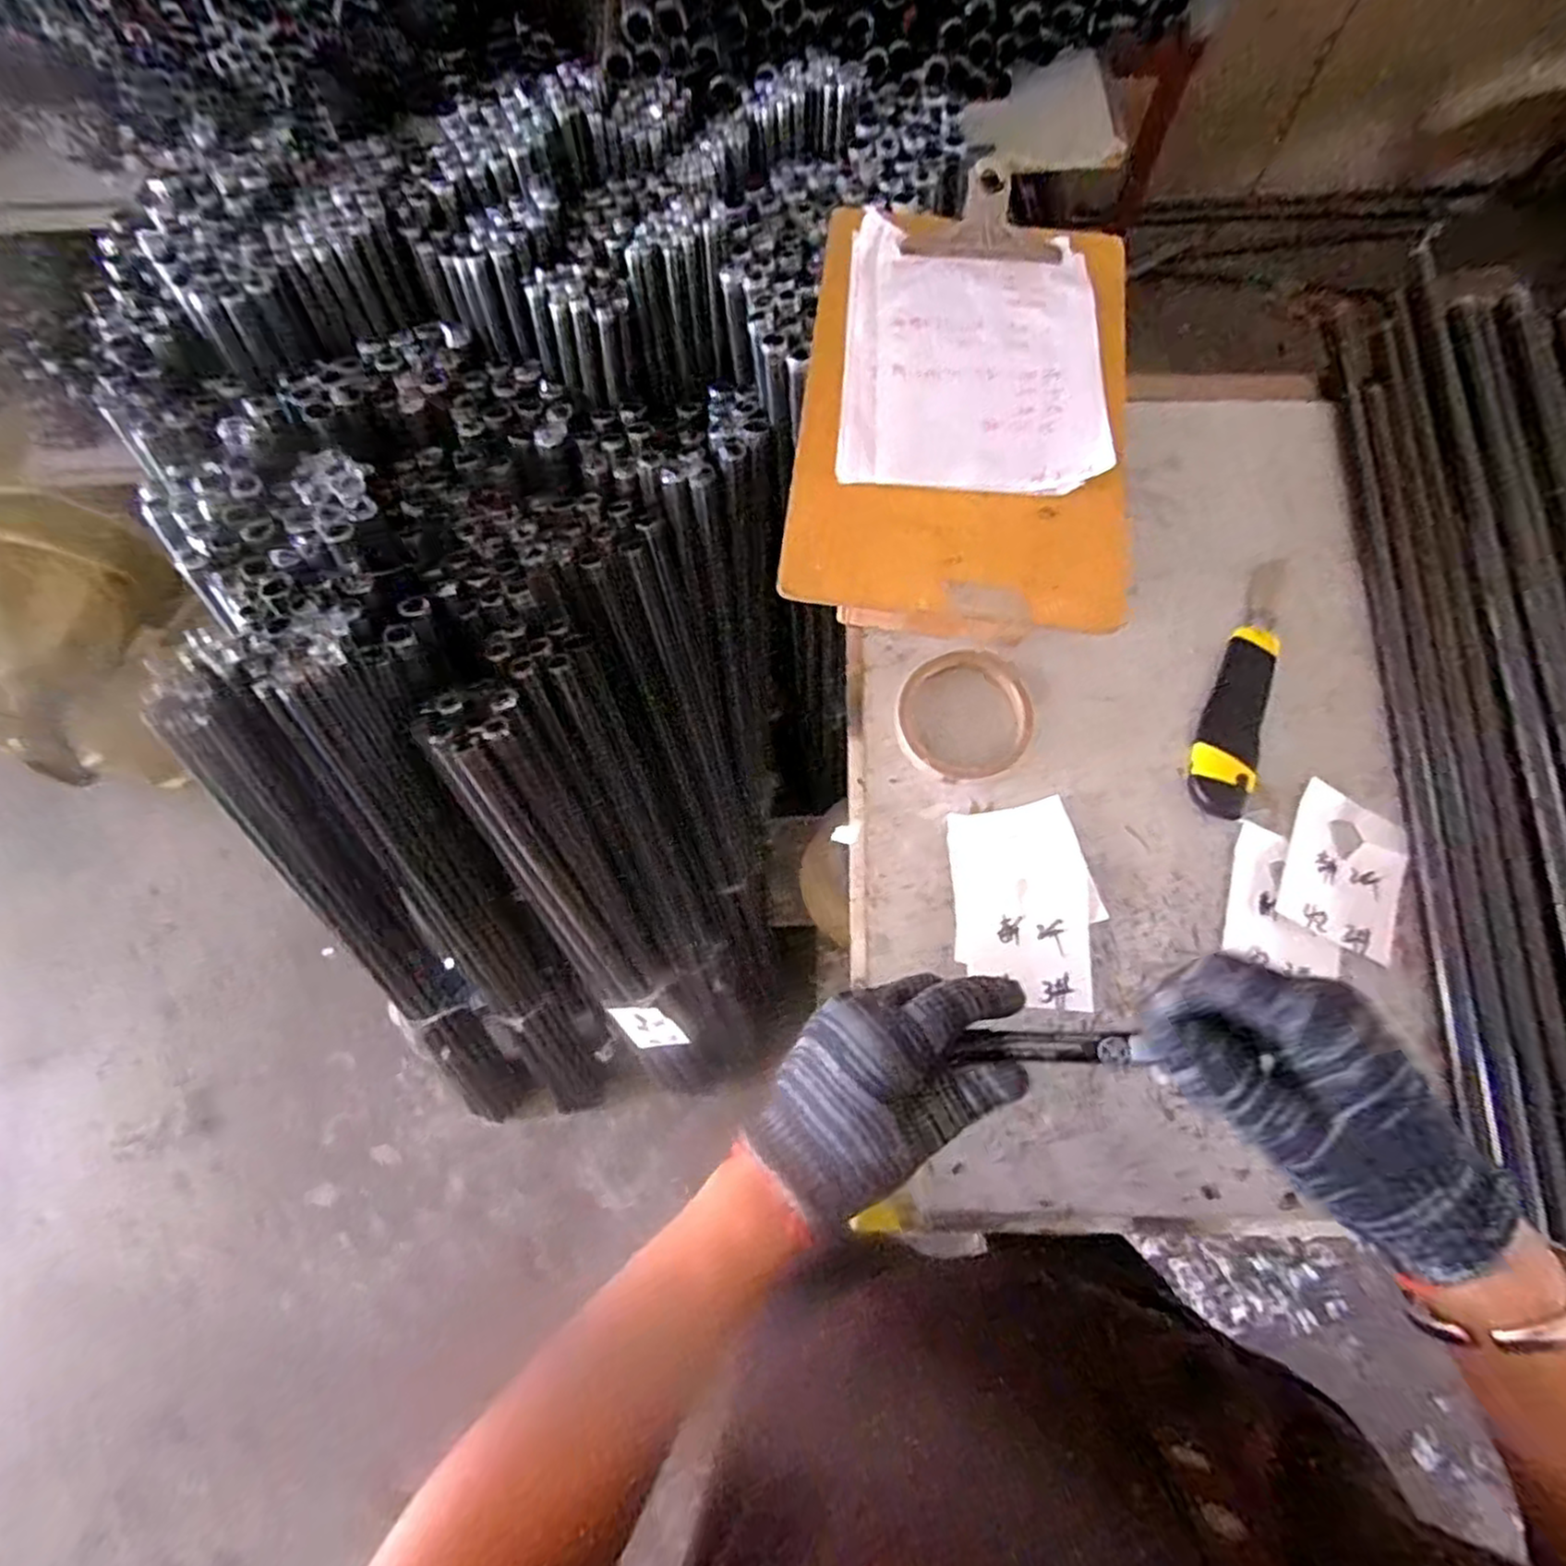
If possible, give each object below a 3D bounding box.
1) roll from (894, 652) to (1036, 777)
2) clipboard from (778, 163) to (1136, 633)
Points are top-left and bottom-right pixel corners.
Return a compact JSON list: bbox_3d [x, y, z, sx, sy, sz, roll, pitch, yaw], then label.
[{"bbox_3d":[0.123,-0.045,0.506,0.092,0.018,0.088,0,75,1],"label":"roll"},{"bbox_3d":[0.110,-0.232,0.452,0.196,0.030,0.276,4,75,2],"label":"clipboard"}]

